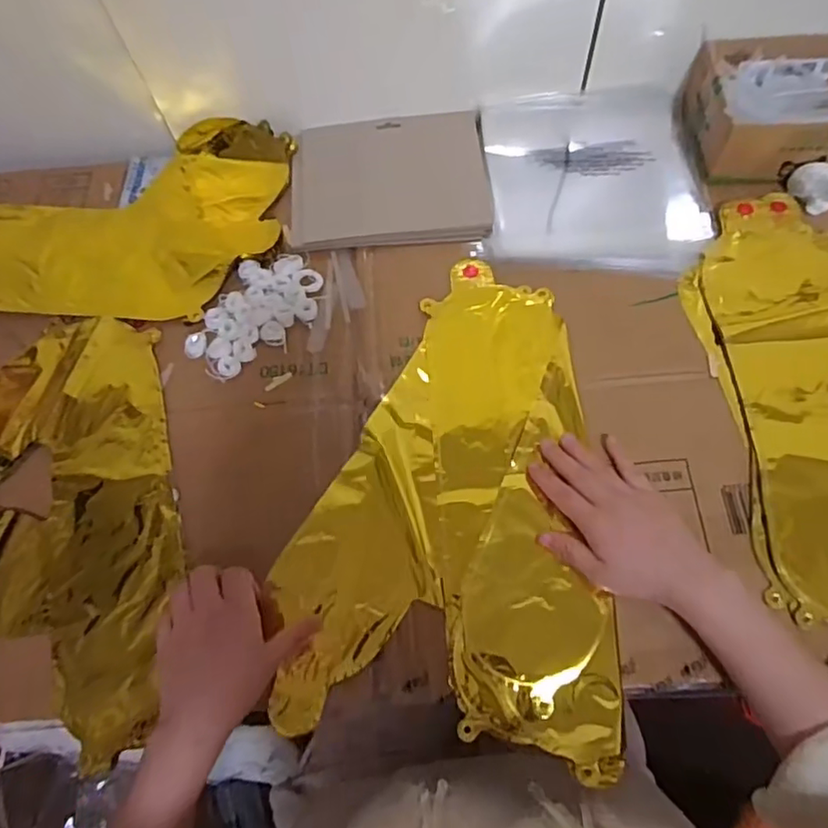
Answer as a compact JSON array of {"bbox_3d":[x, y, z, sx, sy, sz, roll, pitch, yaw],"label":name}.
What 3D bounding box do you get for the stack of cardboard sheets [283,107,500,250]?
[{"bbox_3d":[-0.026,-0.247,0.626,0.203,0.009,0.170,-4,67,1],"label":"stack of cardboard sheets"}]

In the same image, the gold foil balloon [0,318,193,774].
[{"bbox_3d":[-0.381,0.099,0.508,0.357,0.016,0.363,-8,67,0],"label":"gold foil balloon"}]

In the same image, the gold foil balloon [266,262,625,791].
[{"bbox_3d":[0.037,0.056,0.503,0.256,0.016,0.392,5,67,5],"label":"gold foil balloon"}]

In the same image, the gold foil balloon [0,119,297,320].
[{"bbox_3d":[-0.341,-0.205,0.624,0.406,0.027,0.231,1,67,4],"label":"gold foil balloon"}]

